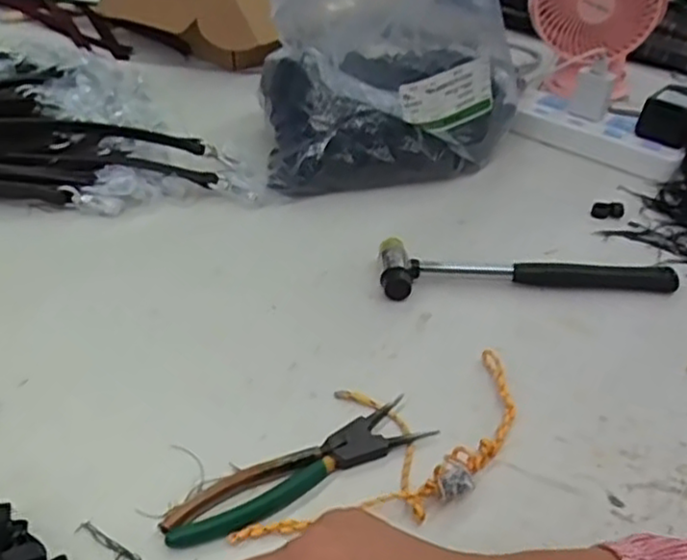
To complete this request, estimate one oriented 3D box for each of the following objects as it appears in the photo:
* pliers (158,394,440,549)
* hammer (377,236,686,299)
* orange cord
[{"bbox_3d":[-0.025,0.108,0.400,0.159,0.011,0.036,-19,42,-29],"label":"pliers"},{"bbox_3d":[0.146,-0.011,0.564,0.235,0.021,0.056,0,36,-7],"label":"hammer"},{"bbox_3d":[0.025,0.096,0.415,0.195,0.017,0.104,-8,37,-17],"label":"orange cord"}]

